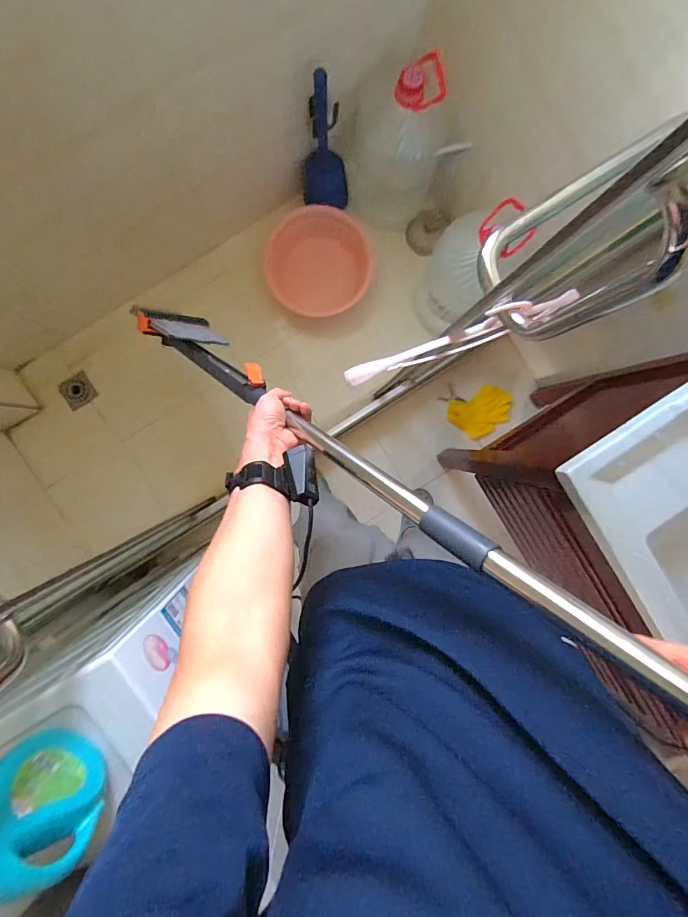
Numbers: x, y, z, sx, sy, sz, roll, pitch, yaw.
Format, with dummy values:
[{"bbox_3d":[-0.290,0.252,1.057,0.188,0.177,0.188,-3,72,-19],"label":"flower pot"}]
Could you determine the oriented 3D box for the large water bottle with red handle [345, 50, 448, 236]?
[{"bbox_3d":[0.148,-0.882,1.176,0.258,0.412,0.240,0,92,-3],"label":"large water bottle with red handle"}]

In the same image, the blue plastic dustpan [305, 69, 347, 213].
[{"bbox_3d":[-0.048,-0.854,1.144,0.140,0.375,0.113,1,92,-3],"label":"blue plastic dustpan"}]

